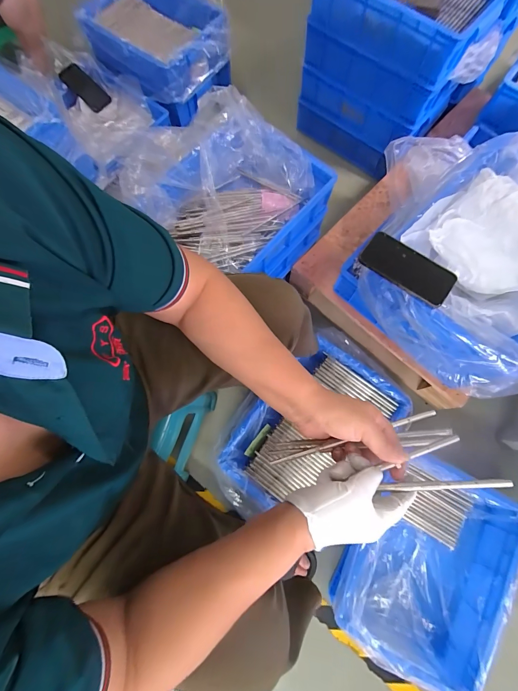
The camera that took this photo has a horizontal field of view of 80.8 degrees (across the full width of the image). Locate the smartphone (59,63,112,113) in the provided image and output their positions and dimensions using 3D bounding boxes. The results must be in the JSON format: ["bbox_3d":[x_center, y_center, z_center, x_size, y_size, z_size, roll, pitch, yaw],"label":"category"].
[{"bbox_3d":[-0.615,-0.912,1.077,0.187,0.016,0.080,44,88,-2],"label":"smartphone"}]

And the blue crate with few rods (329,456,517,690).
[{"bbox_3d":[0.381,0.491,0.708,0.319,0.152,0.417,30,77,8],"label":"blue crate with few rods"}]

